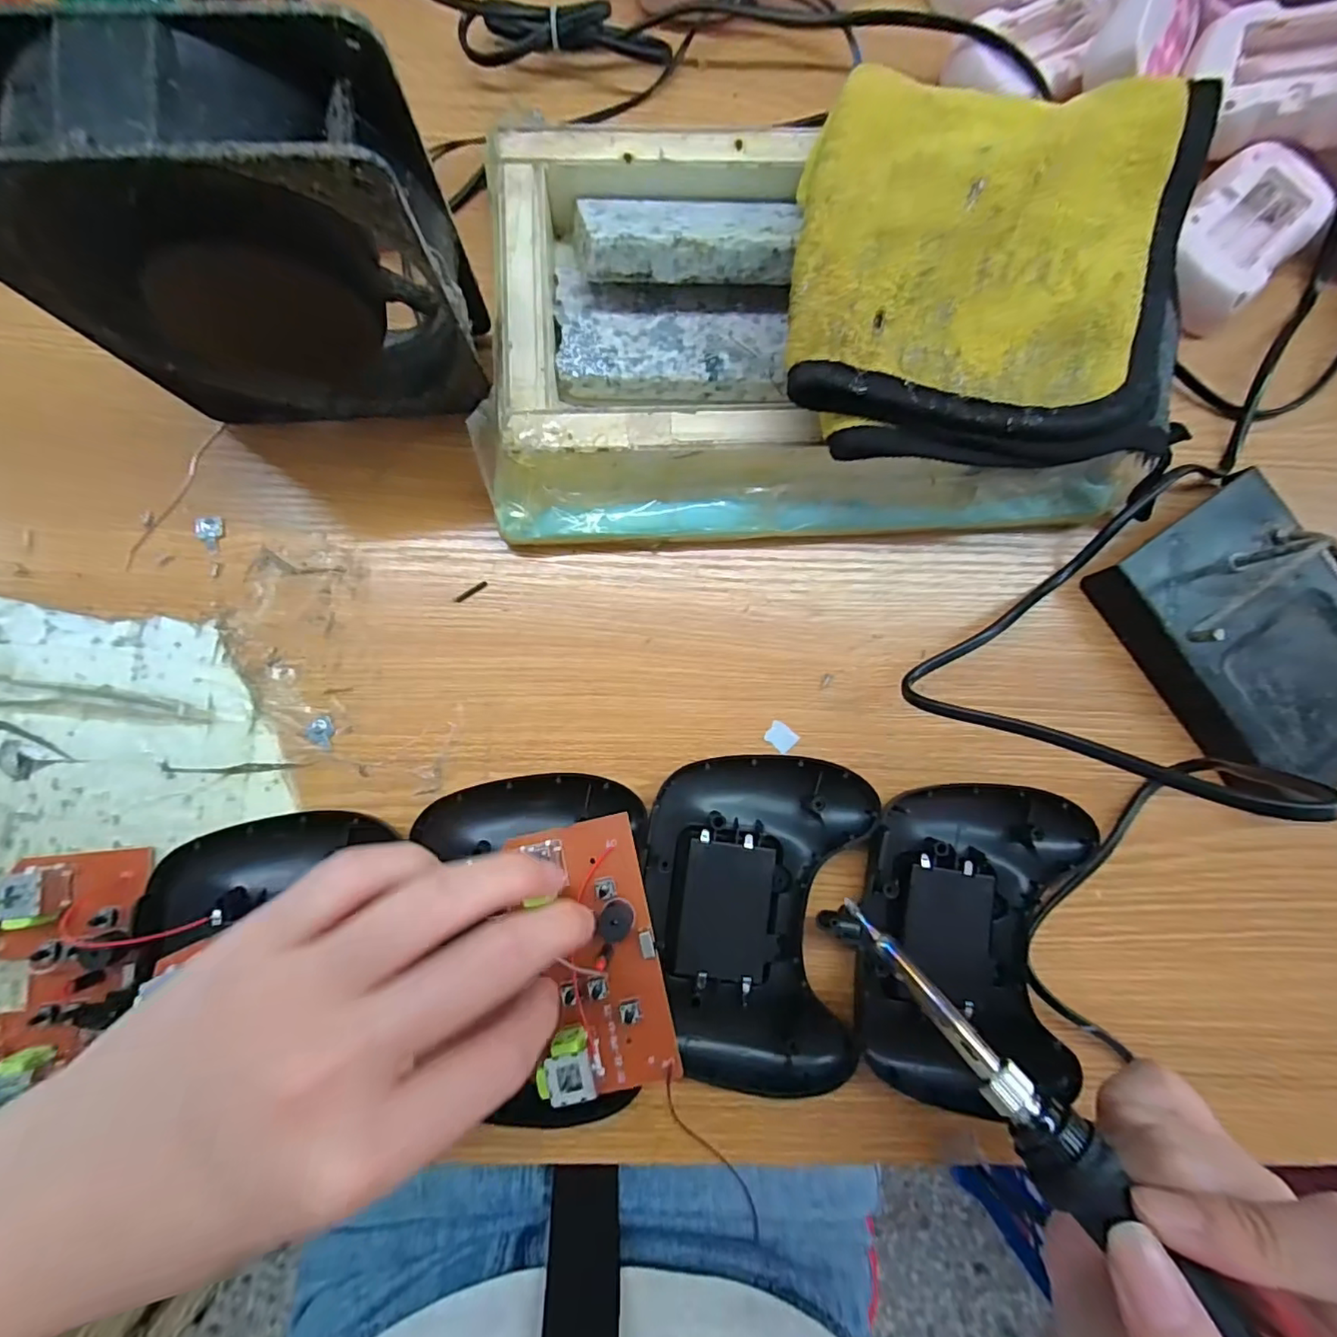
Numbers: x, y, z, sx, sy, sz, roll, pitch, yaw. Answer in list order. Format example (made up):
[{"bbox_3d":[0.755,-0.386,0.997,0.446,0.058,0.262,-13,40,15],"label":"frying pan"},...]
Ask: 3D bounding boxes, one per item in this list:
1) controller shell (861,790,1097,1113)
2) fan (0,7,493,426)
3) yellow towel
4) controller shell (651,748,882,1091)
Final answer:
[{"bbox_3d":[0.120,0.106,0.229,0.087,0.026,0.115,7,84,-3],"label":"controller shell"},{"bbox_3d":[-0.129,-0.129,0.186,0.120,0.116,0.042,-3,84,-4],"label":"fan"},{"bbox_3d":[0.118,-0.142,0.204,0.149,0.028,0.128,1,86,-3],"label":"yellow towel"},{"bbox_3d":[0.036,0.099,0.228,0.086,0.023,0.122,2,84,-3],"label":"controller shell"}]

